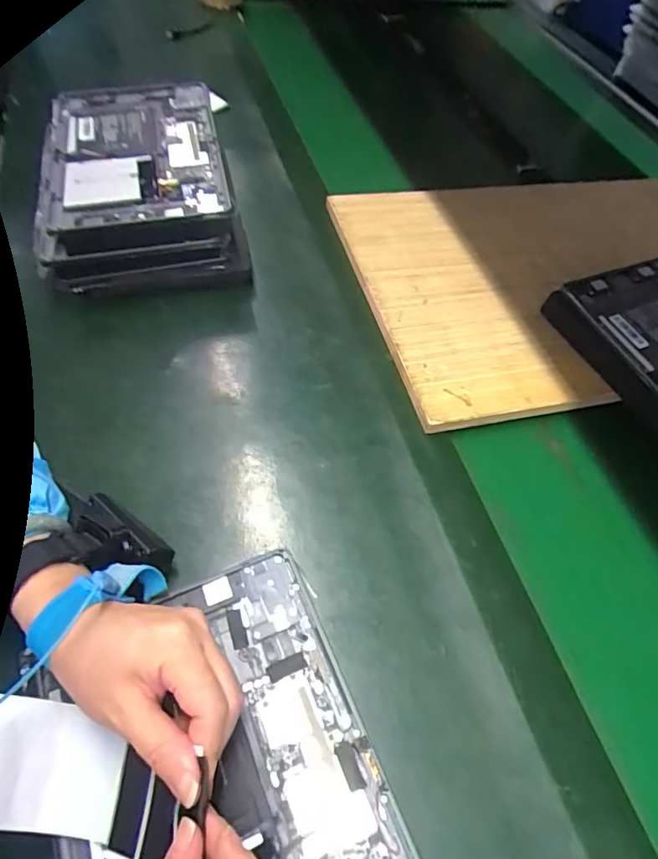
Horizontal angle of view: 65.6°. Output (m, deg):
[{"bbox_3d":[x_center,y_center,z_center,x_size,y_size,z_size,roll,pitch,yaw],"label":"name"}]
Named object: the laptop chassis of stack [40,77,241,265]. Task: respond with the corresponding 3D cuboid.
[{"bbox_3d":[-0.212,-0.296,0.551,0.188,0.022,0.276,-8,57,-12],"label":"laptop chassis of stack"}]

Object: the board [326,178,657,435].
[{"bbox_3d":[0.358,-0.191,0.589,0.657,0.028,0.336,-9,57,-12],"label":"board"}]

